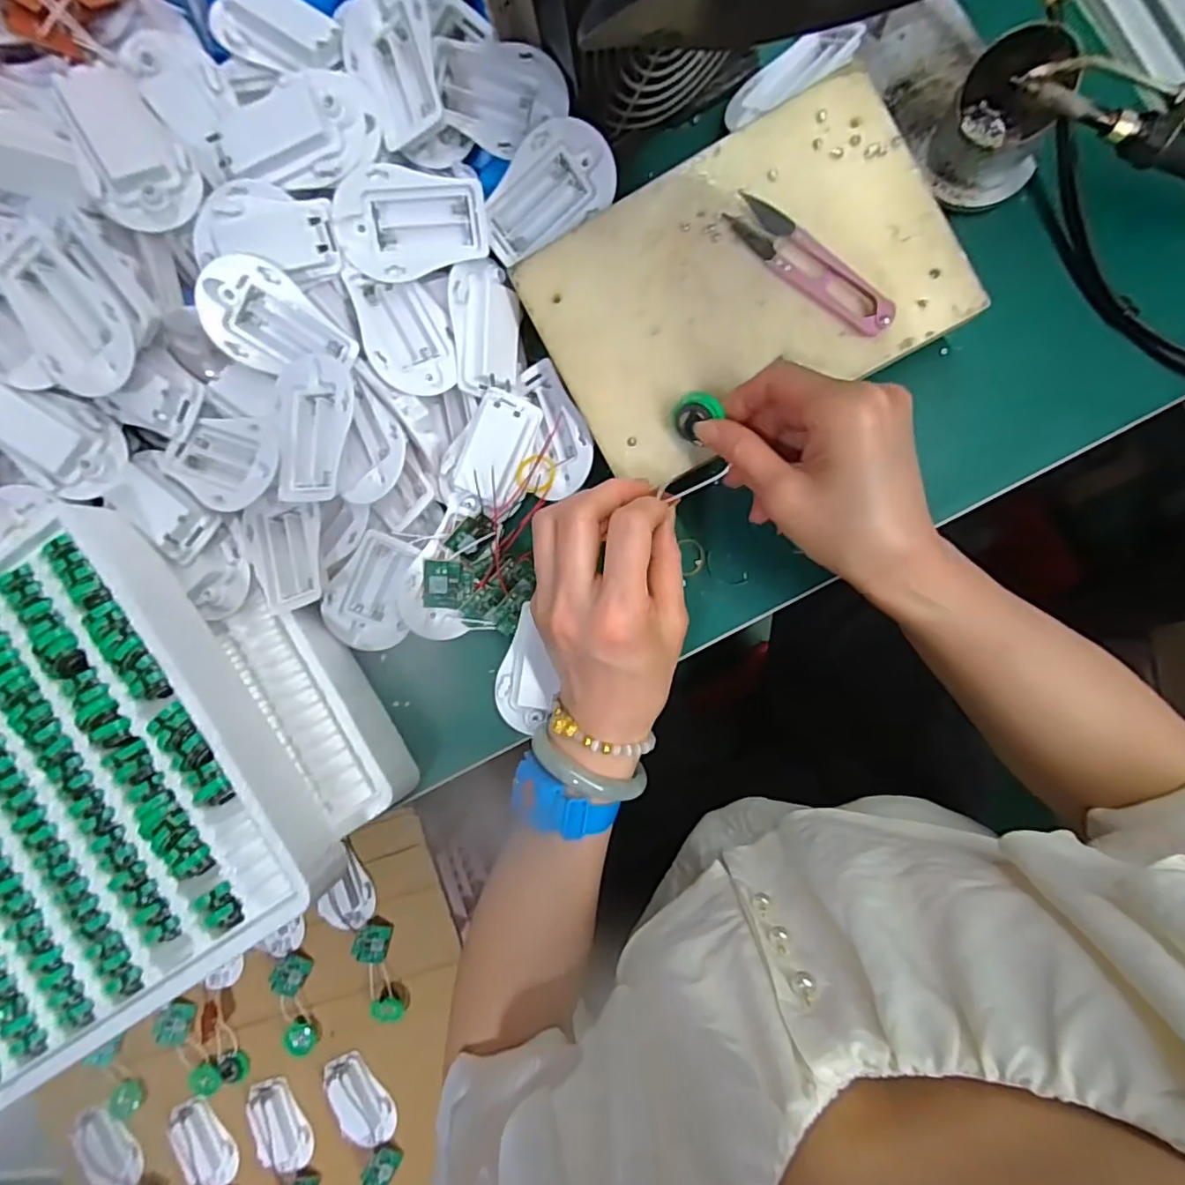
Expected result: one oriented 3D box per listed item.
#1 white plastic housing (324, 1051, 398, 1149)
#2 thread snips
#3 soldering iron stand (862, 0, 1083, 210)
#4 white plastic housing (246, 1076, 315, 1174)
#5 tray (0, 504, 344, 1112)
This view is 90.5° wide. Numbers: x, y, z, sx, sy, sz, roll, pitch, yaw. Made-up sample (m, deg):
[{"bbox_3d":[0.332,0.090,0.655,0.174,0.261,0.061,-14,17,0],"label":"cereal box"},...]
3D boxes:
[{"bbox_3d":[-0.204,0.446,0.515,0.039,0.017,0.079,-33,85,5],"label":"white plastic housing"},{"bbox_3d":[0.114,-0.172,0.307,0.101,0.008,0.022,42,93,6],"label":"thread snips"},{"bbox_3d":[0.205,-0.280,0.318,0.064,0.047,0.121,-30,86,5],"label":"soldering iron stand"},{"bbox_3d":[-0.279,0.479,0.525,0.036,0.021,0.077,-29,86,5],"label":"white plastic housing"},{"bbox_3d":[-0.348,0.148,0.333,0.363,0.051,0.249,-34,85,4],"label":"tray"}]

